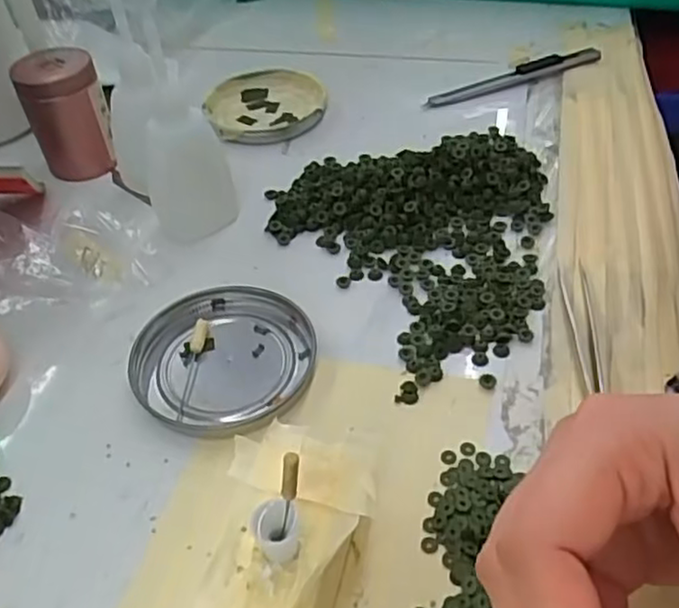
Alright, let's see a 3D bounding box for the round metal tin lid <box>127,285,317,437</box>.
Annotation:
[{"bbox_3d":[-0.051,0.023,0.301,0.079,0.008,0.075,-2,45,2],"label":"round metal tin lid"}]

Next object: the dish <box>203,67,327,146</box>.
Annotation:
[{"bbox_3d":[-0.049,-0.134,0.454,0.078,0.011,0.084,-2,45,2],"label":"dish"}]

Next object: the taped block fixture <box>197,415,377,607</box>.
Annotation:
[{"bbox_3d":[-0.018,0.086,0.217,0.047,0.036,0.085,9,47,12],"label":"taped block fixture"}]

